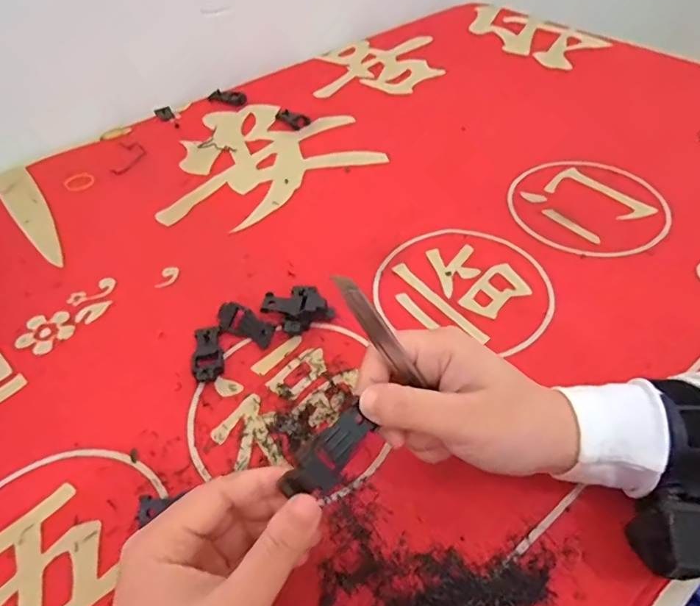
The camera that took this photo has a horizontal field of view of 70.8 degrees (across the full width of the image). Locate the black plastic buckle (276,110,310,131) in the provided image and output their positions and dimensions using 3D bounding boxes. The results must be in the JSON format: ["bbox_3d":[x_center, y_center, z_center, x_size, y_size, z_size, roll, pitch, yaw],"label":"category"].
[{"bbox_3d":[-0.070,-0.224,0.599,0.047,0.009,0.023,33,57,29],"label":"black plastic buckle"}]

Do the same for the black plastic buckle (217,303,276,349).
[{"bbox_3d":[-0.082,0.016,0.380,0.049,0.014,0.019,20,52,21],"label":"black plastic buckle"}]

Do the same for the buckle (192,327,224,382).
[{"bbox_3d":[-0.105,0.036,0.362,0.021,0.009,0.051,-11,48,-6],"label":"buckle"}]

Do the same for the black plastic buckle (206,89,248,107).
[{"bbox_3d":[-0.160,-0.267,0.639,0.051,0.013,0.020,18,51,20],"label":"black plastic buckle"}]

